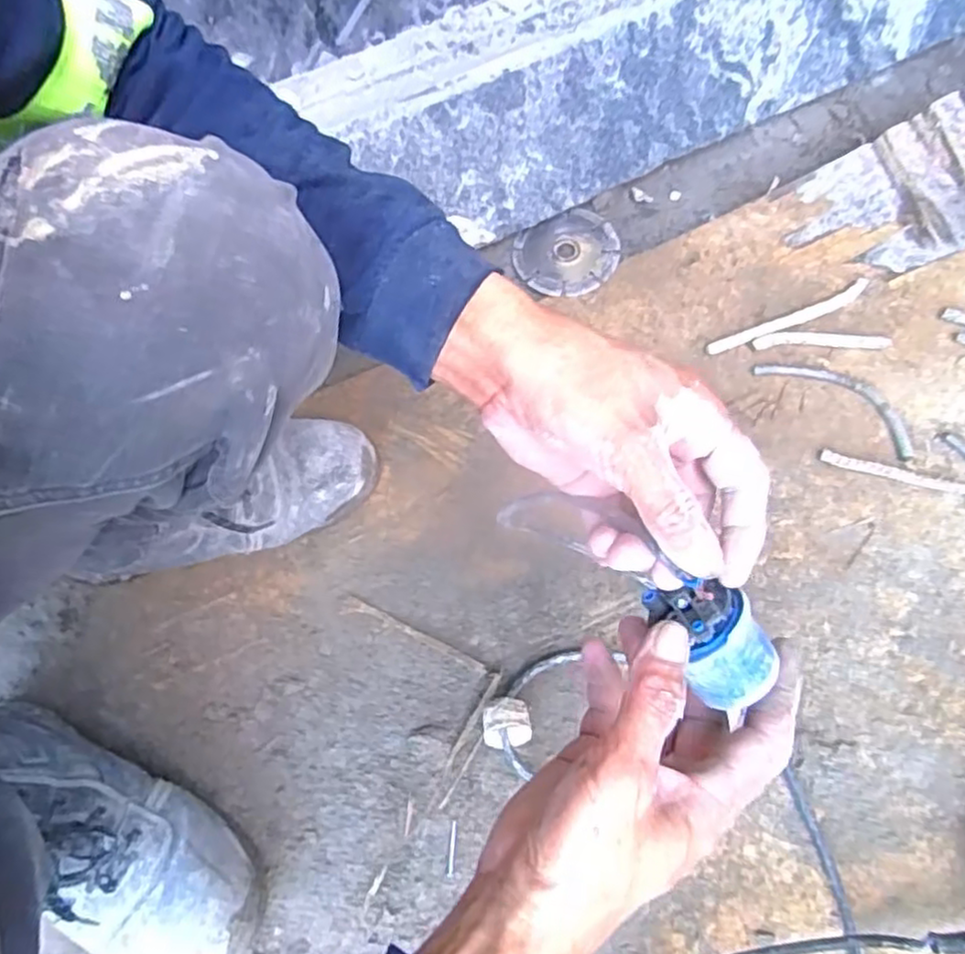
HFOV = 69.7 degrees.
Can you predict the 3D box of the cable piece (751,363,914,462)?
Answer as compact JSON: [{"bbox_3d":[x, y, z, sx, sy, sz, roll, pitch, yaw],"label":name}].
[{"bbox_3d":[0.326,-0.074,0.630,0.150,0.024,0.049,40,78,12],"label":"cable piece"}]

